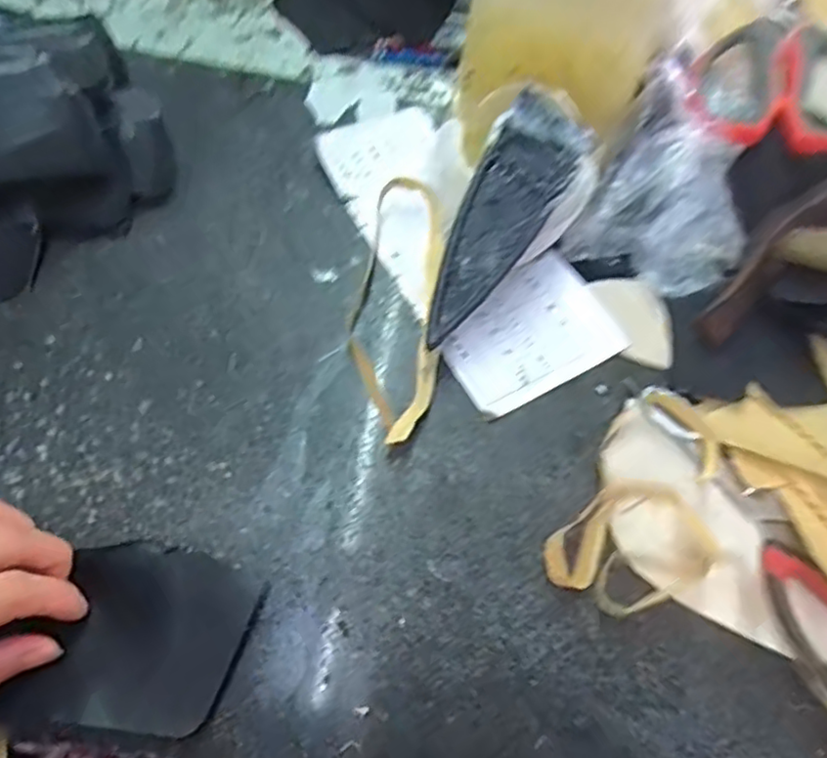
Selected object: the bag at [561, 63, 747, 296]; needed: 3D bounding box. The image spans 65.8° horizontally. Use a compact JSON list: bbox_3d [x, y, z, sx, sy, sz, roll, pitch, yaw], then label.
[{"bbox_3d":[0.148,-0.103,0.356,0.088,0.071,0.099,31,66,12],"label":"bag"}]

